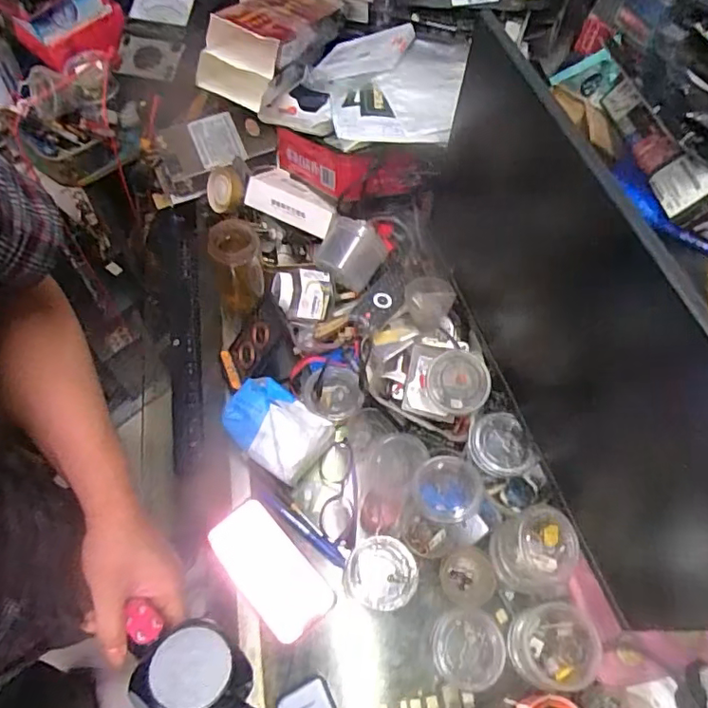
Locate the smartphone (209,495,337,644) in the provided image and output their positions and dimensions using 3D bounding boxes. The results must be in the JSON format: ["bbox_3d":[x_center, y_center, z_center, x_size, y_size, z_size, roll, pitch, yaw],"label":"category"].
[{"bbox_3d":[-0.098,0.248,0.640,0.077,0.008,0.155,-38,70,-21],"label":"smartphone"}]

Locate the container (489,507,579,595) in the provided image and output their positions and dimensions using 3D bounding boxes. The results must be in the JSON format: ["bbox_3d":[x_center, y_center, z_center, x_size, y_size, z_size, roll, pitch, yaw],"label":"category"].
[{"bbox_3d":[0.196,0.219,0.612,0.083,0.073,0.080,2,61,-3],"label":"container"}]

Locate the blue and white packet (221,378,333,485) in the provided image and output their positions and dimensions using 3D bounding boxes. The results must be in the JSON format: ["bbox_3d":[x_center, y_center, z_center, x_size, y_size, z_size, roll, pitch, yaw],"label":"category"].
[{"bbox_3d":[-0.095,0.087,0.683,0.121,0.054,0.091,38,65,16],"label":"blue and white packet"}]

